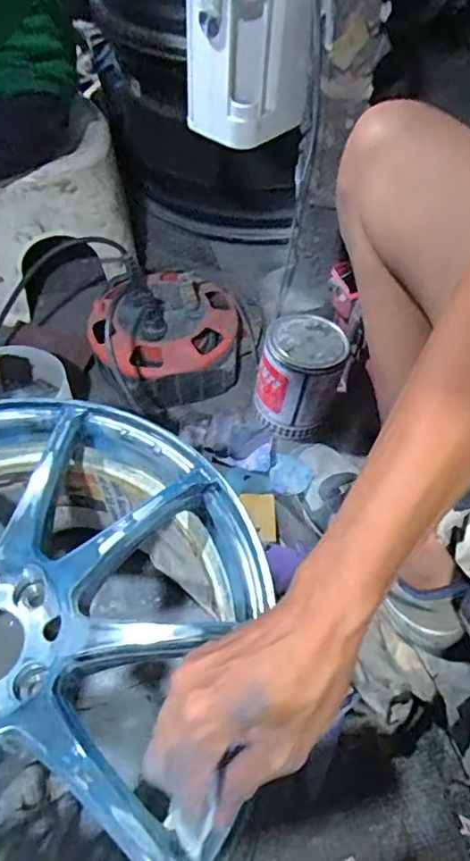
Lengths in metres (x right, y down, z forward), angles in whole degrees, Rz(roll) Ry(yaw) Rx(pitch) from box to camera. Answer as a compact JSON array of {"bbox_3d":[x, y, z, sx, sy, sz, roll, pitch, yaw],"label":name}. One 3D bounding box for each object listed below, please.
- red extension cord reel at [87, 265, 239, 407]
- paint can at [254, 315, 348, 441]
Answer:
[{"bbox_3d":[-0.093,-0.144,0.815,0.214,0.116,0.218,0,52,0],"label":"red extension cord reel"},{"bbox_3d":[0.084,-0.072,0.755,0.107,0.129,0.107,0,52,0],"label":"paint can"}]

